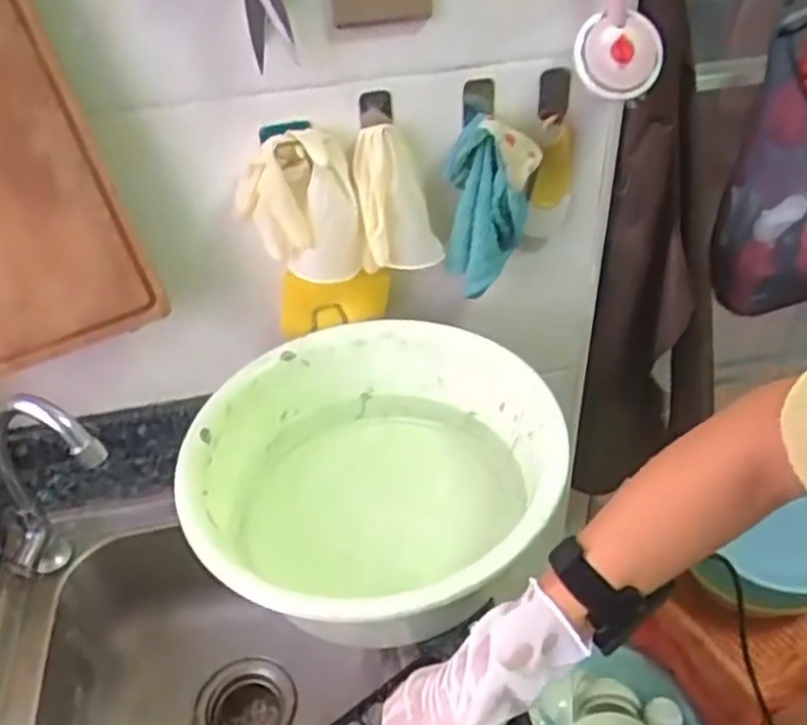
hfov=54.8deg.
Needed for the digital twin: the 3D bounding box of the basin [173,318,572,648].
[{"bbox_3d":[-0.030,0.118,0.720,0.308,0.164,0.309,-2,40,2],"label":"basin"}]

